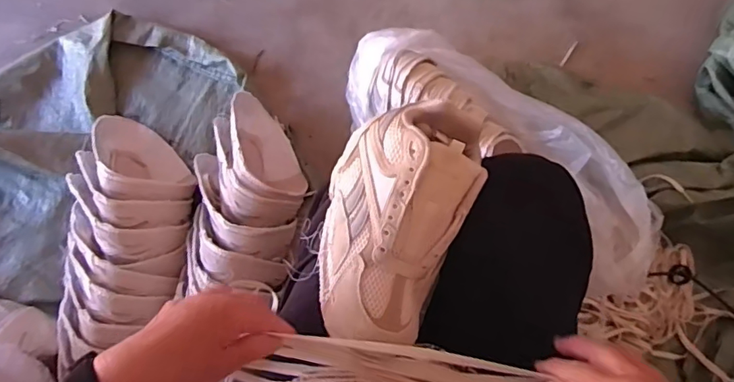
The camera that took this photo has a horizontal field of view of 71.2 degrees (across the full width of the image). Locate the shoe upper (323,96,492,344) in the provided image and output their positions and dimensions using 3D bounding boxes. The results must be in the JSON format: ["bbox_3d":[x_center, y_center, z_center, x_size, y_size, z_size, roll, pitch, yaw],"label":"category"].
[{"bbox_3d":[0.022,0.022,0.450,0.119,0.069,0.217,22,81,5],"label":"shoe upper"}]

